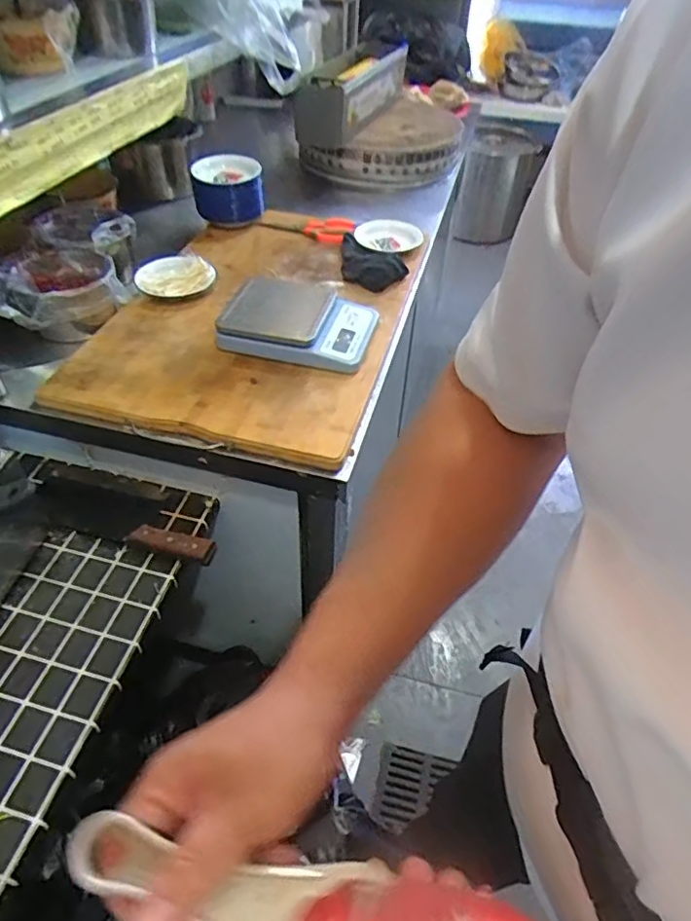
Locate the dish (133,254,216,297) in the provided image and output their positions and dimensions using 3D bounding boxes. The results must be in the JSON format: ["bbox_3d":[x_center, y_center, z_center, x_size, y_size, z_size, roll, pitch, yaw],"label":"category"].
[{"bbox_3d":[-0.286,-0.315,0.999,0.109,0.031,0.138,22,48,18],"label":"dish"}]

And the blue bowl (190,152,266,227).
[{"bbox_3d":[-0.232,-0.541,1.174,0.133,0.097,0.132,-4,45,-7],"label":"blue bowl"}]

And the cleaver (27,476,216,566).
[{"bbox_3d":[-0.306,0.074,0.808,0.284,0.029,0.079,12,46,9],"label":"cleaver"}]

